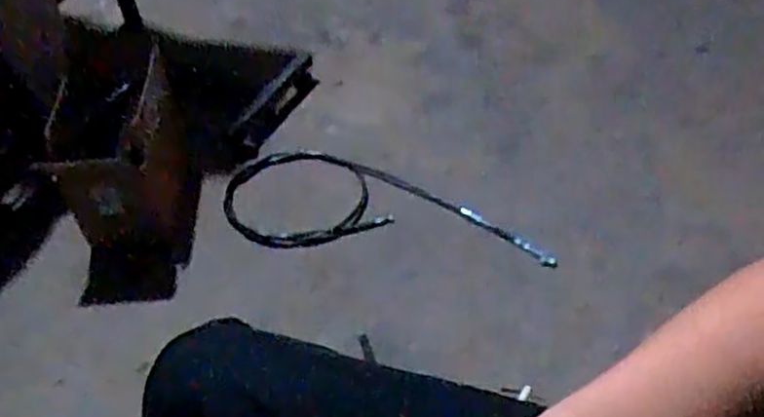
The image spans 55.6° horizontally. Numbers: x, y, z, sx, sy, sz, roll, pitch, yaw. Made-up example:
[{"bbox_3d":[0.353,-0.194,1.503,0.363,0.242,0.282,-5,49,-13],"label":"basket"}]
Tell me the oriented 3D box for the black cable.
[{"bbox_3d":[0.010,-0.011,1.273,0.575,0.052,0.244,5,46,8],"label":"black cable"}]

